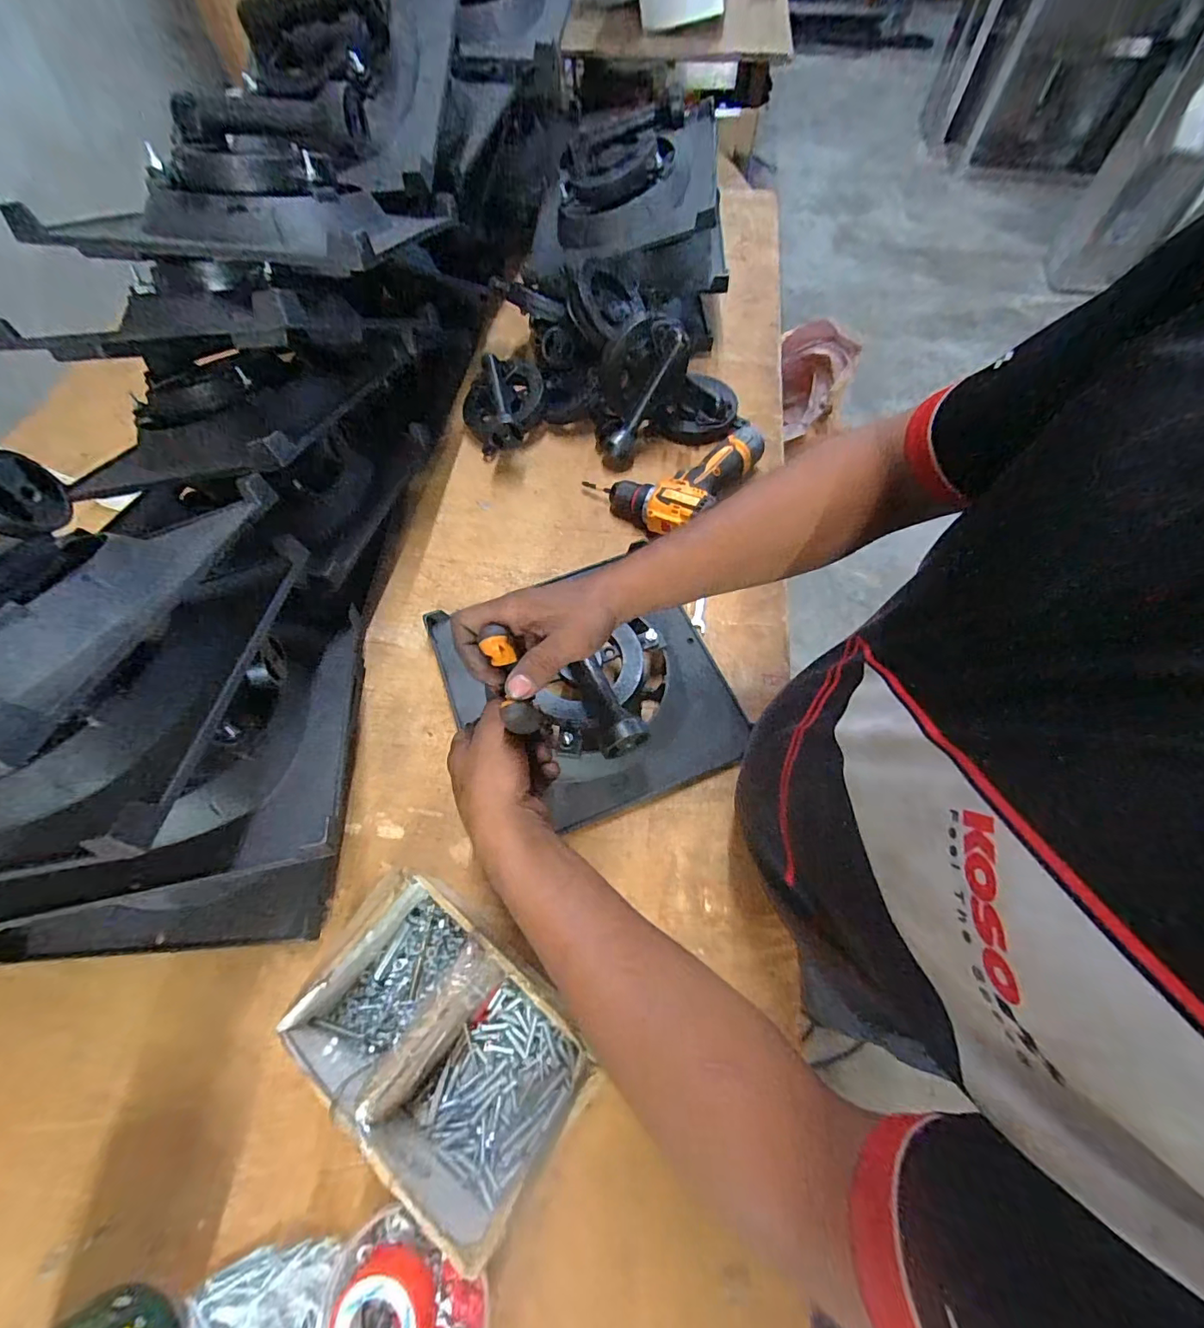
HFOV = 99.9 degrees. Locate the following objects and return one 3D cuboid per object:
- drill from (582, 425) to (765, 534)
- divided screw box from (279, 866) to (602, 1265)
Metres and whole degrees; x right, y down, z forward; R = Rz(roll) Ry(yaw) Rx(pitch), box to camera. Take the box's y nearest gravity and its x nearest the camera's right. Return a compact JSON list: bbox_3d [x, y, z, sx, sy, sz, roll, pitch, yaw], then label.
[{"bbox_3d":[0.121,-0.270,0.709,0.224,0.058,0.176,-37,68,-16],"label":"drill"},{"bbox_3d":[-0.130,0.303,0.410,0.222,0.092,0.161,33,68,17],"label":"divided screw box"}]

